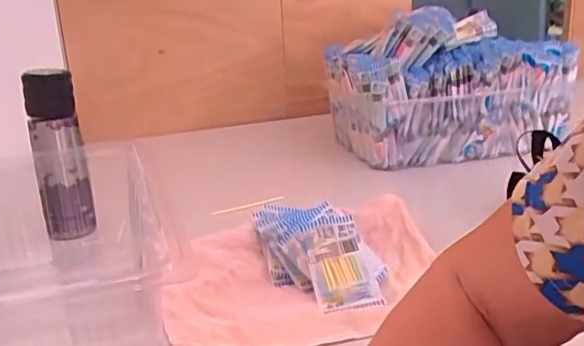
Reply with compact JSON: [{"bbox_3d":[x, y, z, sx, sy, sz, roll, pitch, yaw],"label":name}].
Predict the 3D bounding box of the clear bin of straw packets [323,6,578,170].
[{"bbox_3d":[0.283,-0.169,1.115,0.384,0.236,0.303,-10,18,-13],"label":"clear bin of straw packets"}]

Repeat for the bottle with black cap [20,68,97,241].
[{"bbox_3d":[-0.321,-0.026,0.805,0.067,0.220,0.062,-10,18,-12],"label":"bottle with black cap"}]

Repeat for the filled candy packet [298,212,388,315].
[{"bbox_3d":[0.053,0.095,0.609,0.069,0.098,0.015,-8,-24,-10],"label":"filled candy packet"}]

